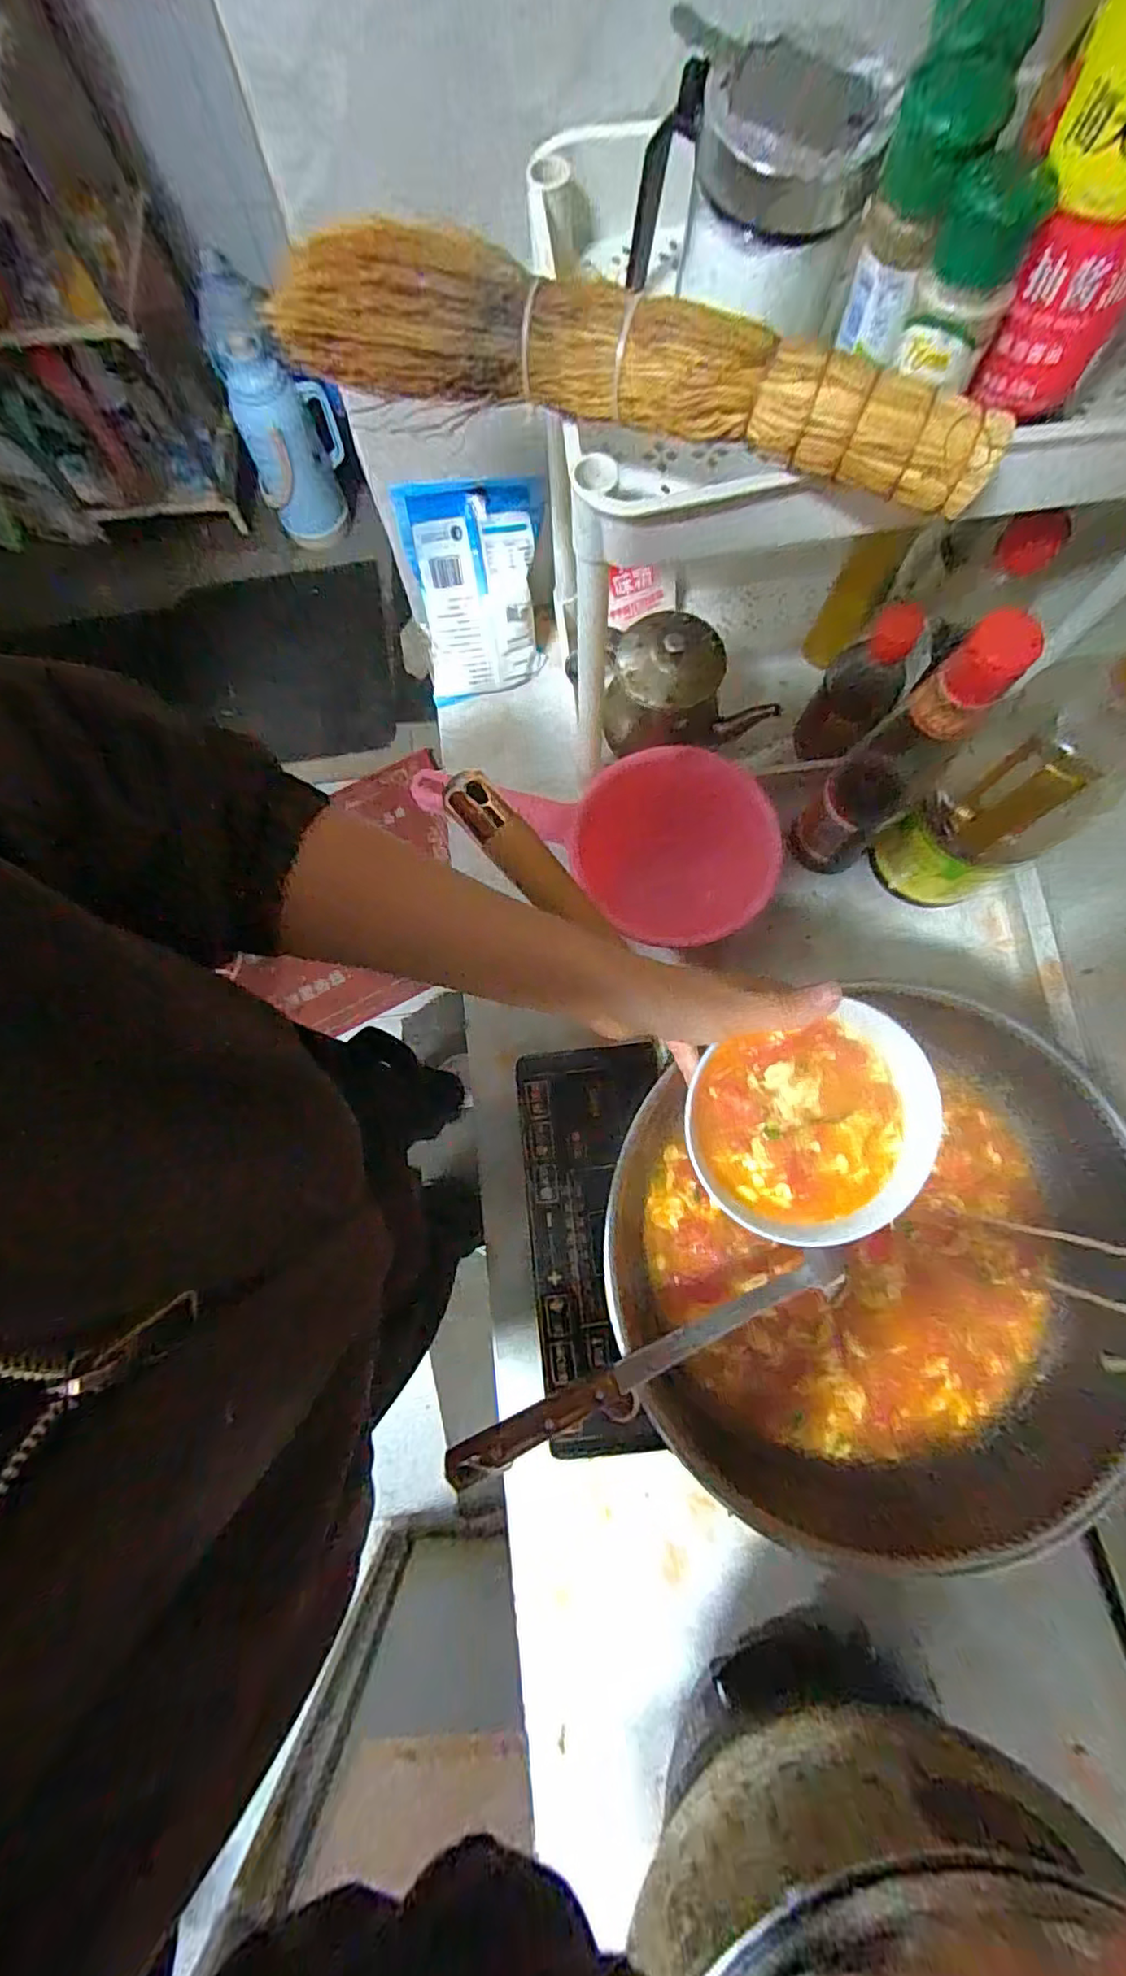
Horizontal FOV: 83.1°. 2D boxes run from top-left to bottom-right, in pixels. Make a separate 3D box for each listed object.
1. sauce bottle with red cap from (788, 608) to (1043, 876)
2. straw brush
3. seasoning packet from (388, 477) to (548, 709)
[{"bbox_3d":[0.228,-0.154,0.438,0.058,0.266,0.060,0,79,1],"label":"sauce bottle with red cap"},{"bbox_3d":[0.025,-0.257,0.262,0.301,0.041,0.033,18,80,5],"label":"straw brush"},{"bbox_3d":[-0.071,-0.333,0.545,0.109,0.161,0.023,-6,45,-1],"label":"seasoning packet"}]

